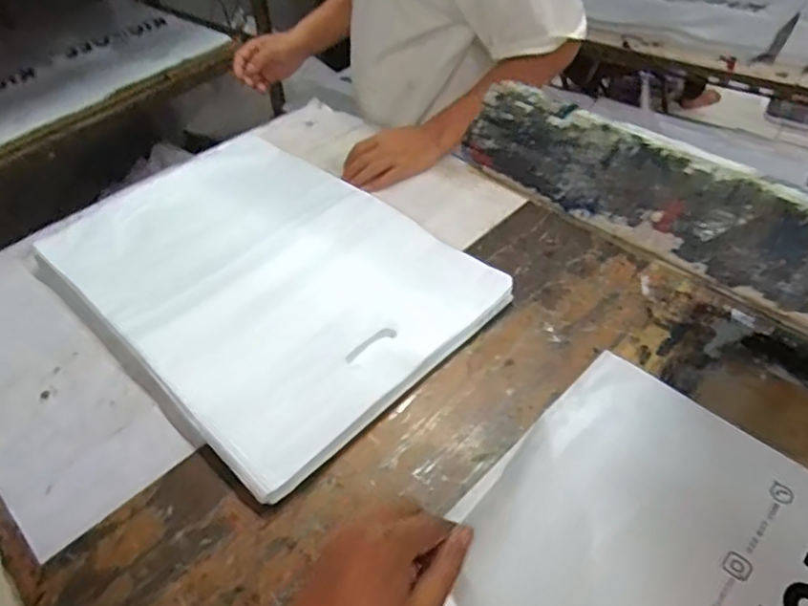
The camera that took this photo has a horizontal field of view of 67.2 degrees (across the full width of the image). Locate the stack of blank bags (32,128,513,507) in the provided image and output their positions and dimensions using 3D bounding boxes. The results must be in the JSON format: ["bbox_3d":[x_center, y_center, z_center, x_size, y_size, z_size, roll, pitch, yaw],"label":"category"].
[{"bbox_3d":[-0.182,-0.043,0.749,0.512,0.025,0.361,34,57,28],"label":"stack of blank bags"}]

